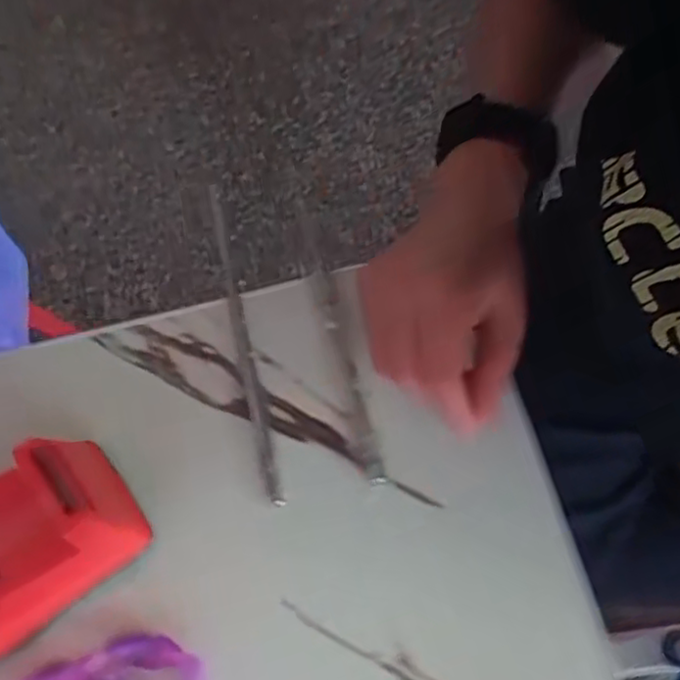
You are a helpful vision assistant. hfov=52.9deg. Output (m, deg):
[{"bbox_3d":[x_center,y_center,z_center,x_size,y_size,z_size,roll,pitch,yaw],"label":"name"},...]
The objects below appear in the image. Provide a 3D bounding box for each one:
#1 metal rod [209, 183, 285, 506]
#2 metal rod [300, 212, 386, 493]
[{"bbox_3d":[-0.053,-0.001,0.364,0.008,0.006,0.178,-14,70,-3],"label":"metal rod"},{"bbox_3d":[-0.001,-0.002,0.355,0.008,0.009,0.152,-14,70,-3],"label":"metal rod"}]

